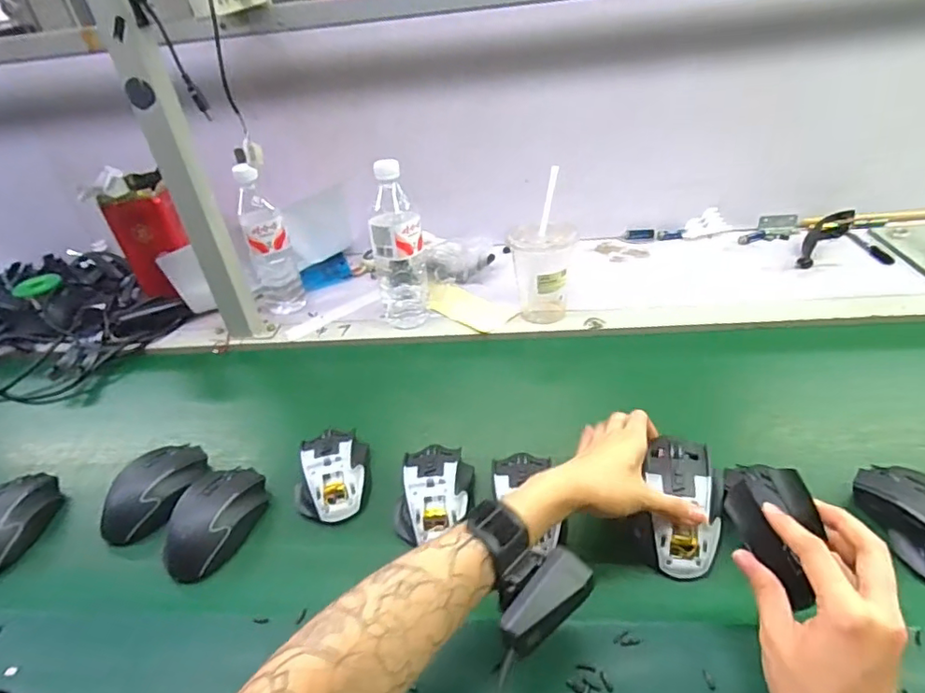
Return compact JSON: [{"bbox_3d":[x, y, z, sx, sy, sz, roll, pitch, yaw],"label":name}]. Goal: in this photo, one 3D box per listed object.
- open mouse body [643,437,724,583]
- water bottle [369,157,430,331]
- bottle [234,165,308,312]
[{"bbox_3d":[0.187,0.133,0.464,0.054,0.031,0.115,3,67,14],"label":"open mouse body"},{"bbox_3d":[-0.092,-0.139,0.758,0.069,0.216,0.063,-22,38,-18],"label":"water bottle"},{"bbox_3d":[-0.293,-0.150,0.822,0.067,0.224,0.063,-19,37,-15],"label":"bottle"}]

